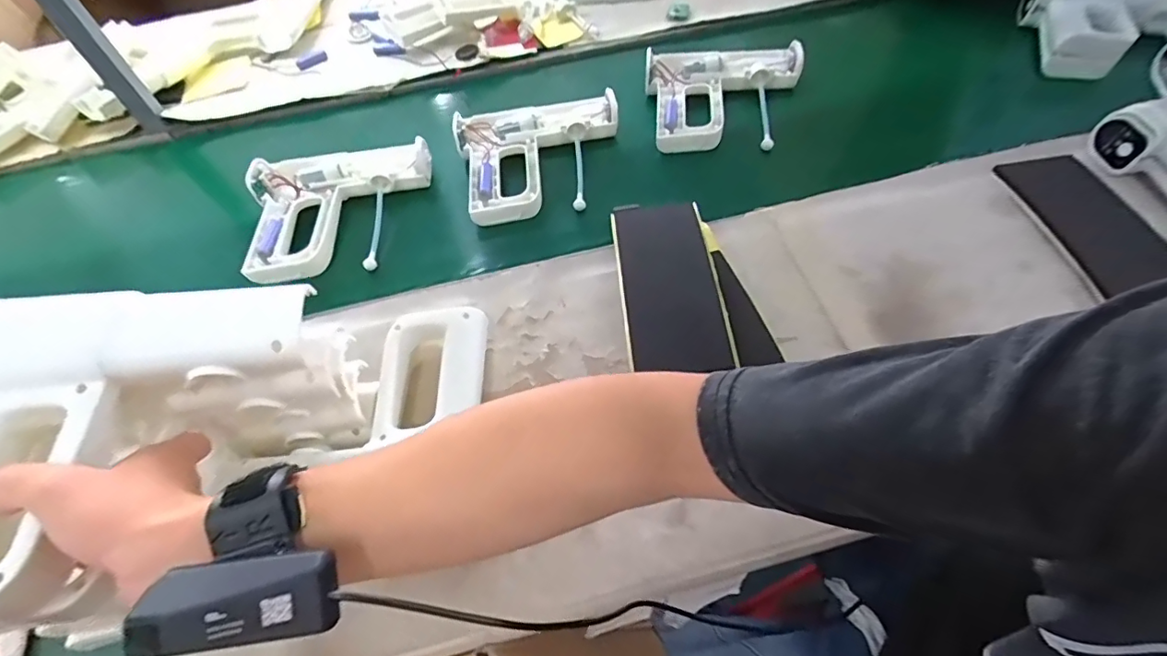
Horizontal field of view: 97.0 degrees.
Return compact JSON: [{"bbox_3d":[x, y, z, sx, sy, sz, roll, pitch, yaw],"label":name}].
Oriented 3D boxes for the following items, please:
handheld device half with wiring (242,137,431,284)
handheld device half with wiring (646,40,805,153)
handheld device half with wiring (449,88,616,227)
[{"bbox_3d":[-0.295,-0.145,0.631,0.217,0.042,0.184,-8,57,-1],"label":"handheld device half with wiring"},{"bbox_3d":[0.195,-0.316,0.697,0.208,0.051,0.172,-4,57,2],"label":"handheld device half with wiring"},{"bbox_3d":[-0.052,-0.219,0.655,0.208,0.035,0.183,-10,57,-2],"label":"handheld device half with wiring"}]

